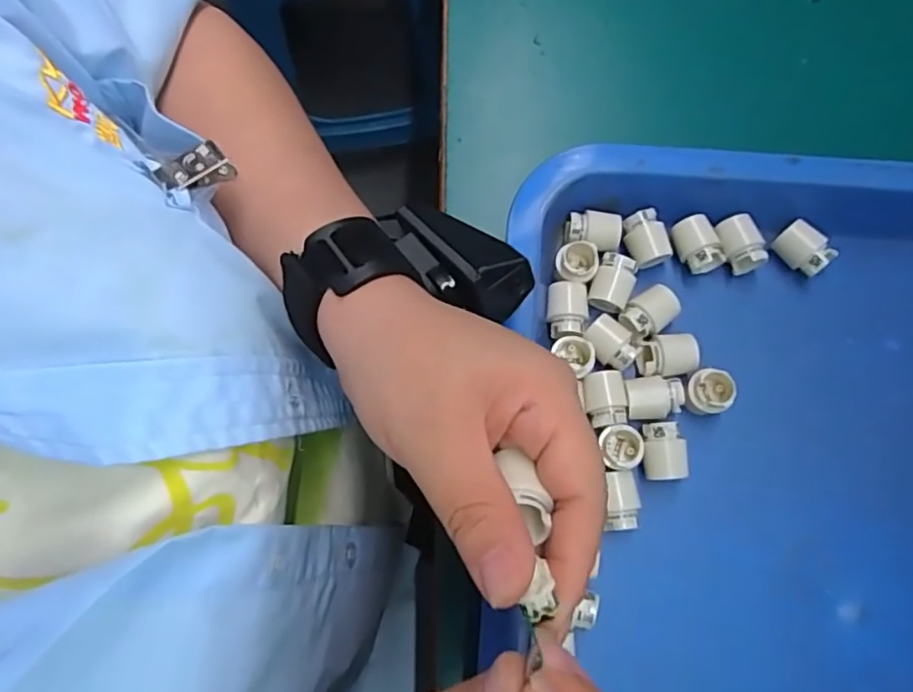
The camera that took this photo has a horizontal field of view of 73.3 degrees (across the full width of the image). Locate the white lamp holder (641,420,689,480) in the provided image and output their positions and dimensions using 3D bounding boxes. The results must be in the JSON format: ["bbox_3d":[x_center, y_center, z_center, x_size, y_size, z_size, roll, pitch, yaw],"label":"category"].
[{"bbox_3d":[0.099,0.051,0.297,0.020,0.016,0.027,-4,80,0],"label":"white lamp holder"}]

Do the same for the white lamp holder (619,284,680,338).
[{"bbox_3d":[0.098,-0.016,0.315,0.029,0.020,0.019,-34,81,-5],"label":"white lamp holder"}]

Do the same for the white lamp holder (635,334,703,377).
[{"bbox_3d":[0.106,0.006,0.312,0.031,0.022,0.020,-4,80,0],"label":"white lamp holder"}]

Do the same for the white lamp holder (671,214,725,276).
[{"bbox_3d":[0.127,-0.053,0.322,0.019,0.019,0.029,-24,81,-3],"label":"white lamp holder"}]

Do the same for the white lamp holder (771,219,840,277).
[{"bbox_3d":[0.181,-0.051,0.321,0.016,0.018,0.026,-43,82,-6],"label":"white lamp holder"}]

